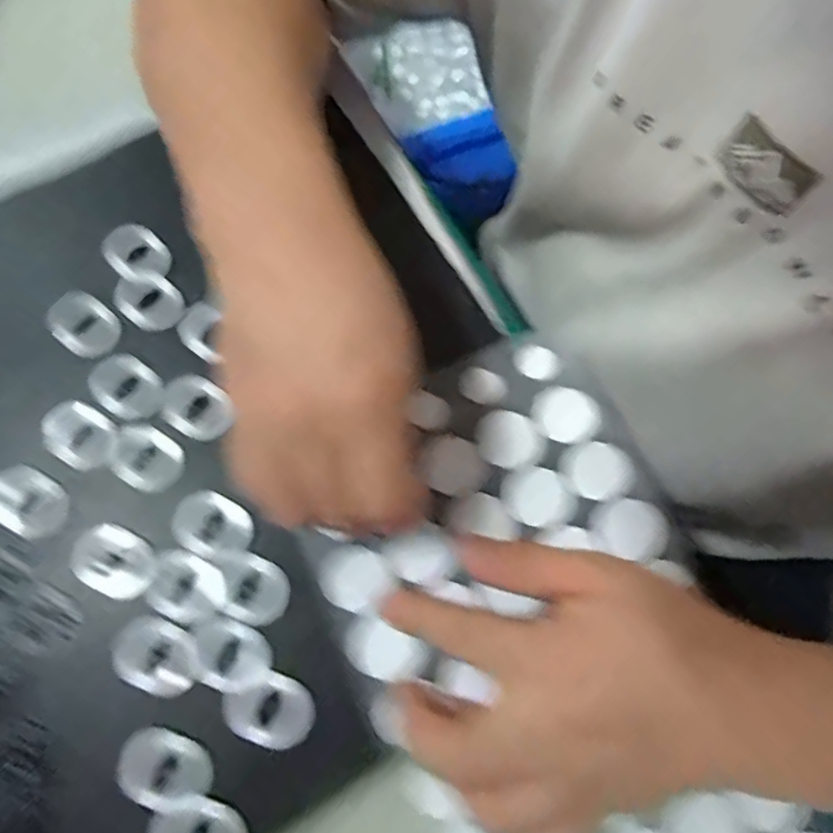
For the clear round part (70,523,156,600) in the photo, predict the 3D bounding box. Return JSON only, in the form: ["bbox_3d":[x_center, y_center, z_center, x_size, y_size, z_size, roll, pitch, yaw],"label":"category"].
[{"bbox_3d":[-0.139,0.066,0.261,0.037,0.004,0.028,28,76,8],"label":"clear round part"}]

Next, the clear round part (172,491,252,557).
[{"bbox_3d":[-0.096,0.051,0.266,0.036,0.004,0.028,25,76,7],"label":"clear round part"}]

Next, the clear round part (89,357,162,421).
[{"bbox_3d":[-0.144,-0.015,0.284,0.034,0.006,0.028,32,77,9],"label":"clear round part"}]

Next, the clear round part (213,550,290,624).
[{"bbox_3d":[-0.077,0.079,0.263,0.037,0.004,0.028,27,76,8],"label":"clear round part"}]

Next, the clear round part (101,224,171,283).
[{"bbox_3d":[-0.150,-0.087,0.306,0.037,0.004,0.028,35,77,10],"label":"clear round part"}]

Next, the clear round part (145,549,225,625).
[{"bbox_3d":[-0.106,0.078,0.259,0.036,0.004,0.028,28,76,8],"label":"clear round part"}]

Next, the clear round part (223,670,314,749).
[{"bbox_3d":[-0.064,0.126,0.245,0.038,0.004,0.029,23,76,7],"label":"clear round part"}]

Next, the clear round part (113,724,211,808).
[{"bbox_3d":[-0.107,0.148,0.238,0.039,0.004,0.027,20,75,6],"label":"clear round part"}]

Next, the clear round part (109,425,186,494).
[{"bbox_3d":[-0.131,0.020,0.276,0.036,0.005,0.028,32,77,9],"label":"clear round part"}]

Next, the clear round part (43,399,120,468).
[{"bbox_3d":[-0.165,0.009,0.280,0.037,0.005,0.029,32,77,9],"label":"clear round part"}]

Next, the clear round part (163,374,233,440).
[{"bbox_3d":[-0.110,-0.005,0.284,0.035,0.006,0.028,32,77,9],"label":"clear round part"}]

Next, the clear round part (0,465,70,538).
[{"bbox_3d":[-0.184,0.041,0.270,0.038,0.008,0.027,30,77,8],"label":"clear round part"}]

